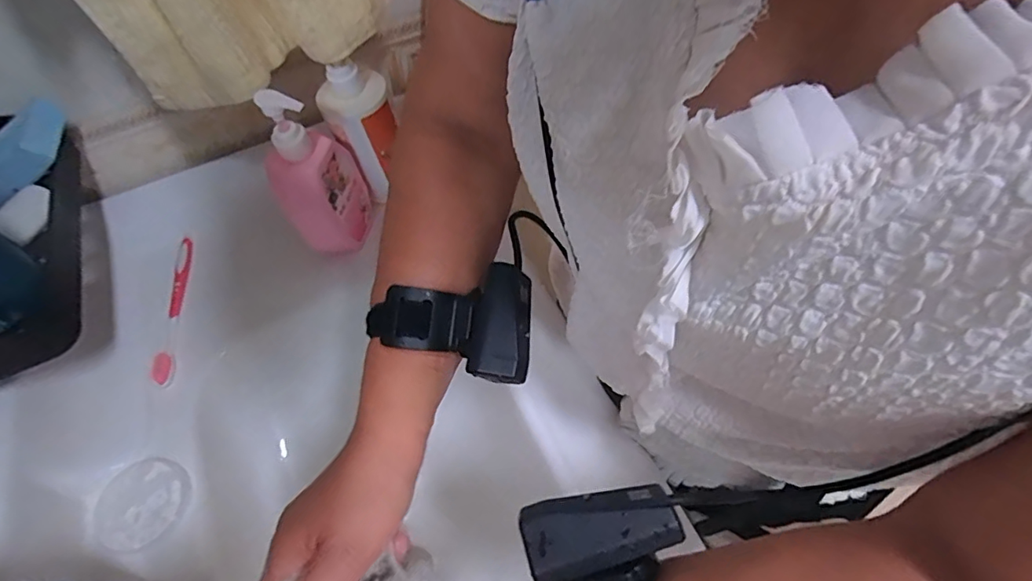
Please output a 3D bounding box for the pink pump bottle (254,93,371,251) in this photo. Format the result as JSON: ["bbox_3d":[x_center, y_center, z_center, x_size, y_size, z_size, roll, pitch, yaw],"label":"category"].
[{"bbox_3d":[-0.190,-0.108,0.491,0.052,0.183,0.086,13,60,24],"label":"pink pump bottle"}]

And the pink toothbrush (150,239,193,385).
[{"bbox_3d":[-0.355,0.017,0.536,0.020,0.013,0.170,-11,58,-2],"label":"pink toothbrush"}]

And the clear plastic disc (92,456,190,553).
[{"bbox_3d":[-0.314,0.177,0.432,0.066,0.014,0.070,-2,59,3],"label":"clear plastic disc"}]

